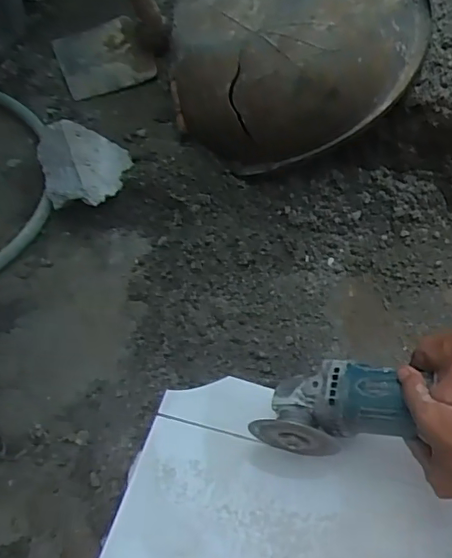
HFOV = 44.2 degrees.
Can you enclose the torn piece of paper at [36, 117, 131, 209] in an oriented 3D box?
[{"bbox_3d":[-0.213,-0.168,0.832,0.129,0.068,0.142,-8,56,-5],"label":"torn piece of paper"}]

